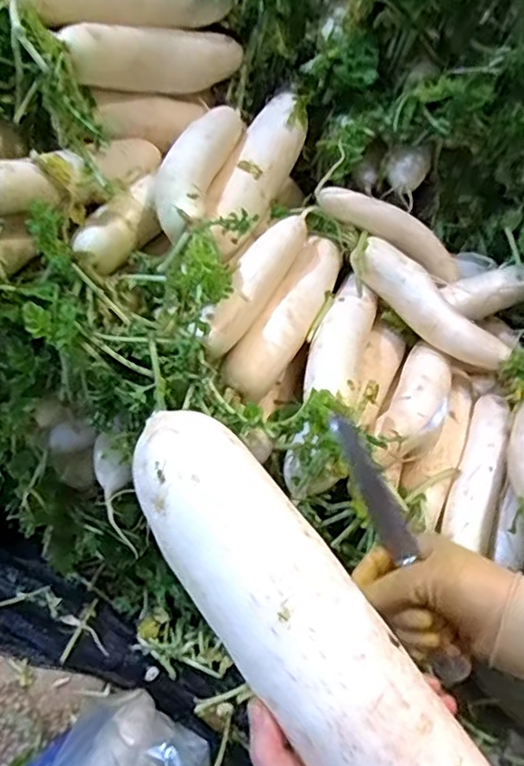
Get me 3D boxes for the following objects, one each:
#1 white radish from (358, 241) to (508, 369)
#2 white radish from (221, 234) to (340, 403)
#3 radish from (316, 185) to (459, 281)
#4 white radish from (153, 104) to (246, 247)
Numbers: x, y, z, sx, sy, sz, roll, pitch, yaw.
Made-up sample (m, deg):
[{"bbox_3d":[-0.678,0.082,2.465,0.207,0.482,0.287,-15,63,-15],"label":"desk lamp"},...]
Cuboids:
[{"bbox_3d":[0.229,-0.104,0.817,0.241,0.061,0.049,42,47,5],"label":"white radish"},{"bbox_3d":[0.039,-0.091,0.760,0.063,0.079,0.281,18,41,17],"label":"white radish"},{"bbox_3d":[0.194,-0.217,0.846,0.260,0.051,0.043,23,35,-20],"label":"radish"},{"bbox_3d":[-0.079,-0.267,0.716,0.064,0.065,0.271,8,39,5],"label":"white radish"}]

